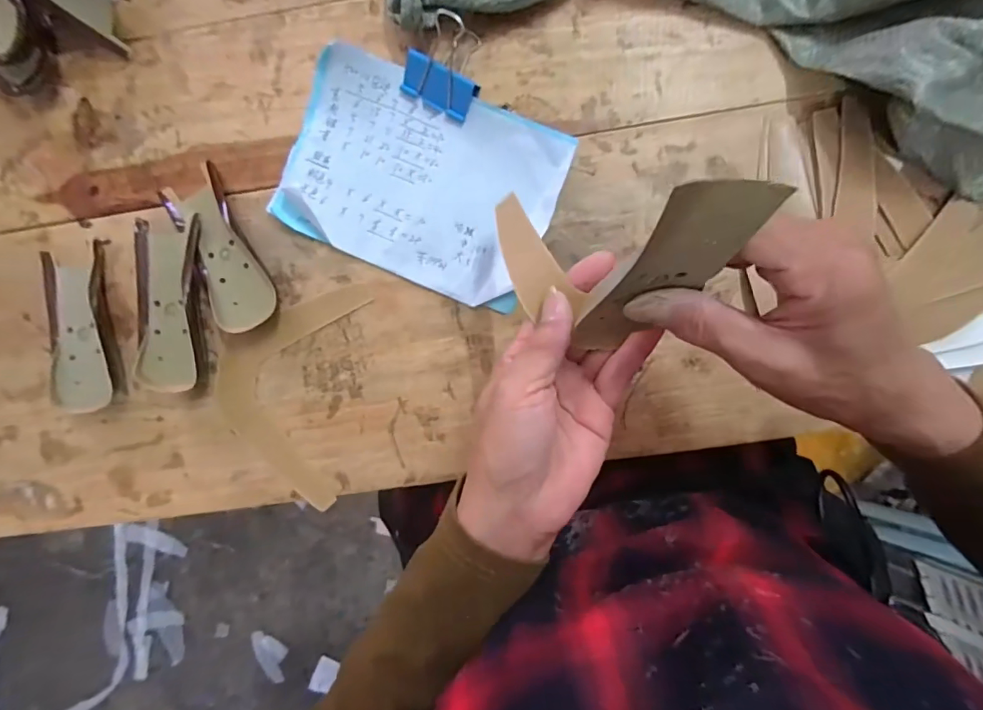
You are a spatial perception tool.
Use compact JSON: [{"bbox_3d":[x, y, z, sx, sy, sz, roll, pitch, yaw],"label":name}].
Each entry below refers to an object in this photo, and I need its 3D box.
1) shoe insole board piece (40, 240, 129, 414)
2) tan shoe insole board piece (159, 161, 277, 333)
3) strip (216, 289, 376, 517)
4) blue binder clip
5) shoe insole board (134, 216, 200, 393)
[{"bbox_3d":[-0.304,-0.019,0.345,0.046,0.026,0.120,-13,94,5],"label":"shoe insole board piece"},{"bbox_3d":[-0.198,-0.076,0.338,0.045,0.022,0.123,-30,92,5],"label":"tan shoe insole board piece"},{"bbox_3d":[-0.156,0.022,0.352,0.102,0.004,0.165,12,92,5],"label":"strip"},{"bbox_3d":[-0.028,-0.202,0.321,0.050,0.020,0.062,30,96,1],"label":"blue binder clip"},{"bbox_3d":[-0.233,-0.036,0.340,0.044,0.021,0.121,1,95,4],"label":"shoe insole board"}]

